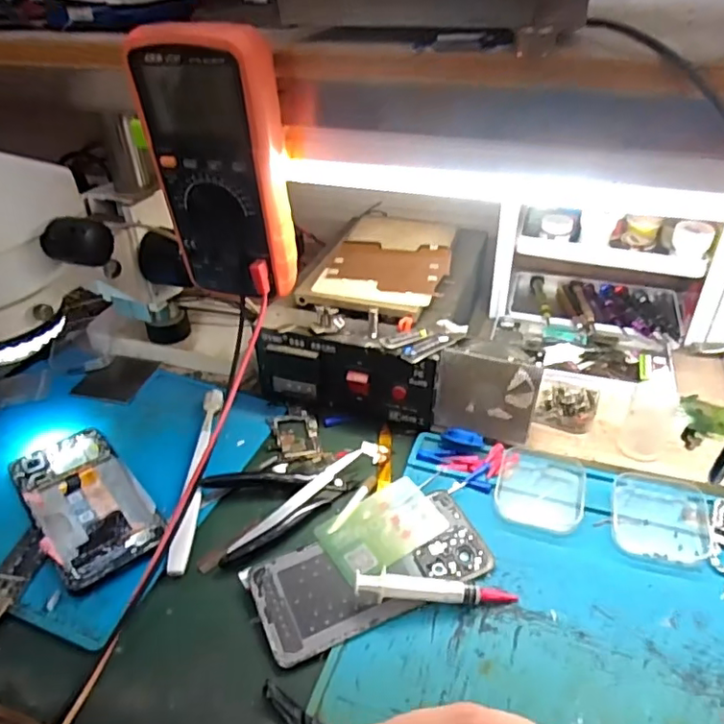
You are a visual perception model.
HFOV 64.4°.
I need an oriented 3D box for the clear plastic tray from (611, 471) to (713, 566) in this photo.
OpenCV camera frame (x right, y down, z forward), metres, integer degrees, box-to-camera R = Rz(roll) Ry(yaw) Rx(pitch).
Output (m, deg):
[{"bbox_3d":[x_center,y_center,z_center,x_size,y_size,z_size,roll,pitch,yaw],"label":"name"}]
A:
[{"bbox_3d":[0.218,0.112,0.421,0.067,0.013,0.075,10,38,16],"label":"clear plastic tray"}]

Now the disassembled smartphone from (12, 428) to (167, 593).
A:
[{"bbox_3d":[-0.214,0.105,0.445,0.073,0.012,0.157,-26,43,-30],"label":"disassembled smartphone"}]

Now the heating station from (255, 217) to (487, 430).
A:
[{"bbox_3d":[0.024,-0.049,0.568,0.167,0.104,0.224,11,38,17],"label":"heating station"}]

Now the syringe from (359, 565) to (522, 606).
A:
[{"bbox_3d":[0.048,0.145,0.369,0.102,0.021,0.013,-1,36,1],"label":"syringe"}]

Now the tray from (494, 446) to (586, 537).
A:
[{"bbox_3d":[0.138,0.094,0.445,0.064,0.016,0.077,10,38,15],"label":"tray"}]

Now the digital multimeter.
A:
[{"bbox_3d":[-0.095,-0.130,0.393,0.085,0.169,0.046,11,38,17],"label":"digital multimeter"}]

